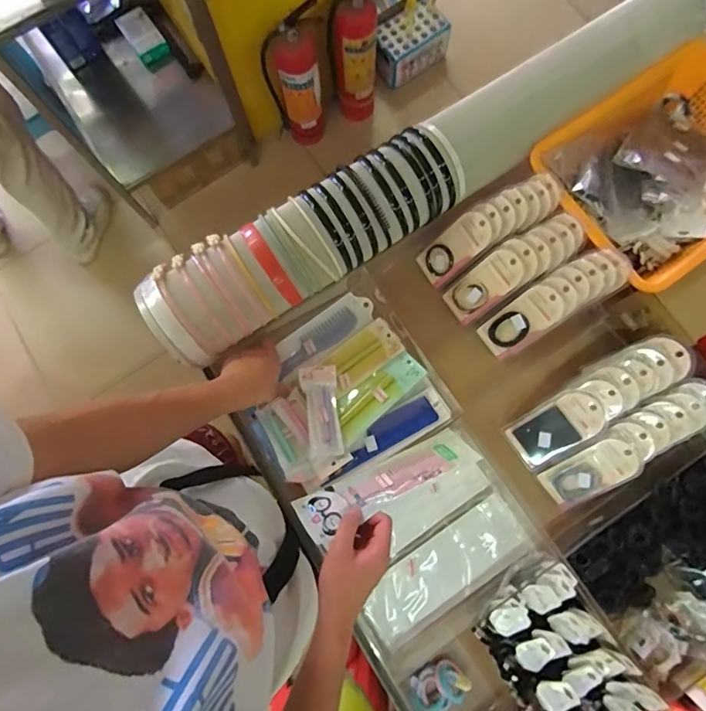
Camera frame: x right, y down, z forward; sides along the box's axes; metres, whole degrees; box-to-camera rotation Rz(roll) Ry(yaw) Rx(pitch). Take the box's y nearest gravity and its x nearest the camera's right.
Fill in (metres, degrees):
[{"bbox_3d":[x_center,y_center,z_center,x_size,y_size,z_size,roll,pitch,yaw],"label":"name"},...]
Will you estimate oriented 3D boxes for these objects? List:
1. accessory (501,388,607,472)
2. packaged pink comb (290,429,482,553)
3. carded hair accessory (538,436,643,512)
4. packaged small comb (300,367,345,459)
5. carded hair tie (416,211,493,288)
[{"bbox_3d":[0.317,0.114,0.703,0.143,0.016,0.081,-43,82,24],"label":"accessory"},{"bbox_3d":[0.048,0.168,0.605,0.251,0.082,0.015,-21,122,-24],"label":"packaged pink comb"},{"bbox_3d":[0.364,0.180,0.690,0.139,0.008,0.069,-37,78,23],"label":"carded hair accessory"},{"bbox_3d":[-0.050,0.090,0.720,0.057,0.025,0.144,-7,78,0],"label":"packaged small comb"},{"bbox_3d":[0.166,-0.177,0.745,0.020,0.138,0.065,-17,74,-47],"label":"carded hair tie"}]

